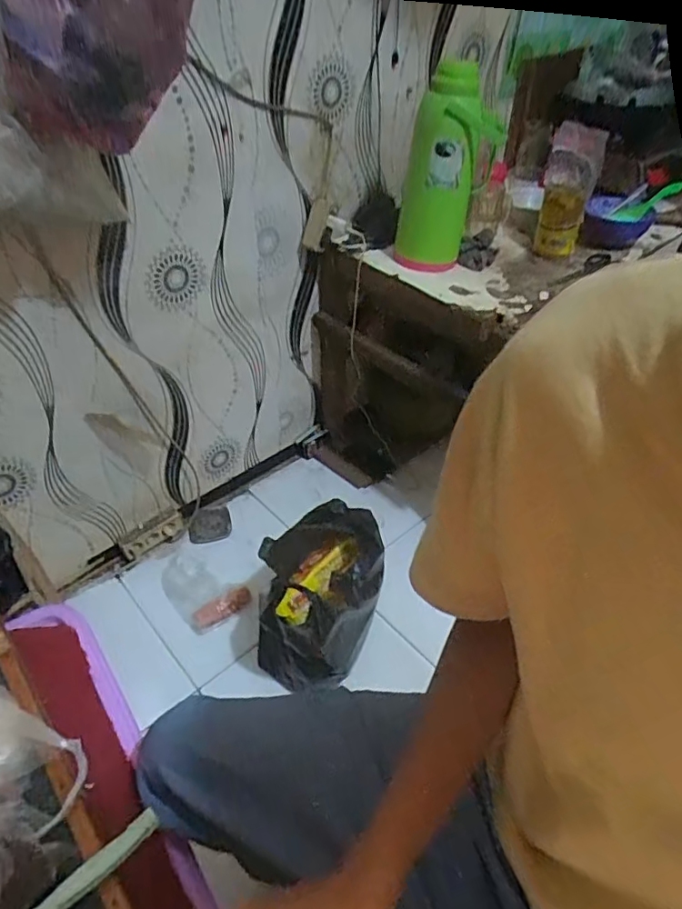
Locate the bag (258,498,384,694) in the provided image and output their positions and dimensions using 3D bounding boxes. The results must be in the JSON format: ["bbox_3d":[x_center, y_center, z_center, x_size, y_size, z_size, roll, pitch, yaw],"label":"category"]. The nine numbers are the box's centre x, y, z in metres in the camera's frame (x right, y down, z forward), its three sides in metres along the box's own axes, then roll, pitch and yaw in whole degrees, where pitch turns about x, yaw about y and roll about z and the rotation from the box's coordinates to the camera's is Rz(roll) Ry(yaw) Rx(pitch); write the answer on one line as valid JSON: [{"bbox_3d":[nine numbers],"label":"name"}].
[{"bbox_3d":[-0.047,0.287,1.131,0.224,0.256,0.305,9,44,9],"label":"bag"}]

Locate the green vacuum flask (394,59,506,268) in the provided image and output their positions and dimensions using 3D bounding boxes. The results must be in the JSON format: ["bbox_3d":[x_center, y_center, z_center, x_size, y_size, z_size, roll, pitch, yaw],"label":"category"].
[{"bbox_3d":[0.207,-0.549,1.108,0.118,0.339,0.158,31,52,29],"label":"green vacuum flask"}]

